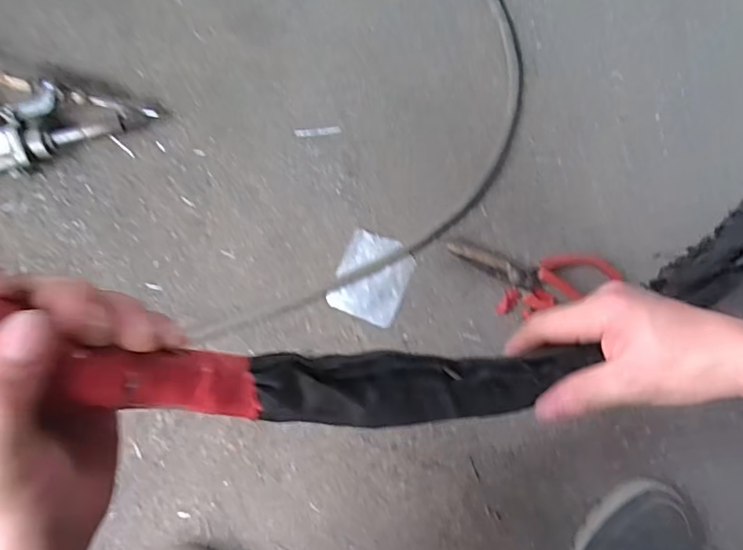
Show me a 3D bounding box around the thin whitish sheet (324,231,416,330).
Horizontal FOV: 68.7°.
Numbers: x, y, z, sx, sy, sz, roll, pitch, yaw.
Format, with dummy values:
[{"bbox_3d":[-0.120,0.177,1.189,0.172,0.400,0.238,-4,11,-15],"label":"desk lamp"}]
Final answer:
[{"bbox_3d":[0.002,0.004,0.553,0.069,0.007,0.085,22,86,-4],"label":"thin whitish sheet"}]

